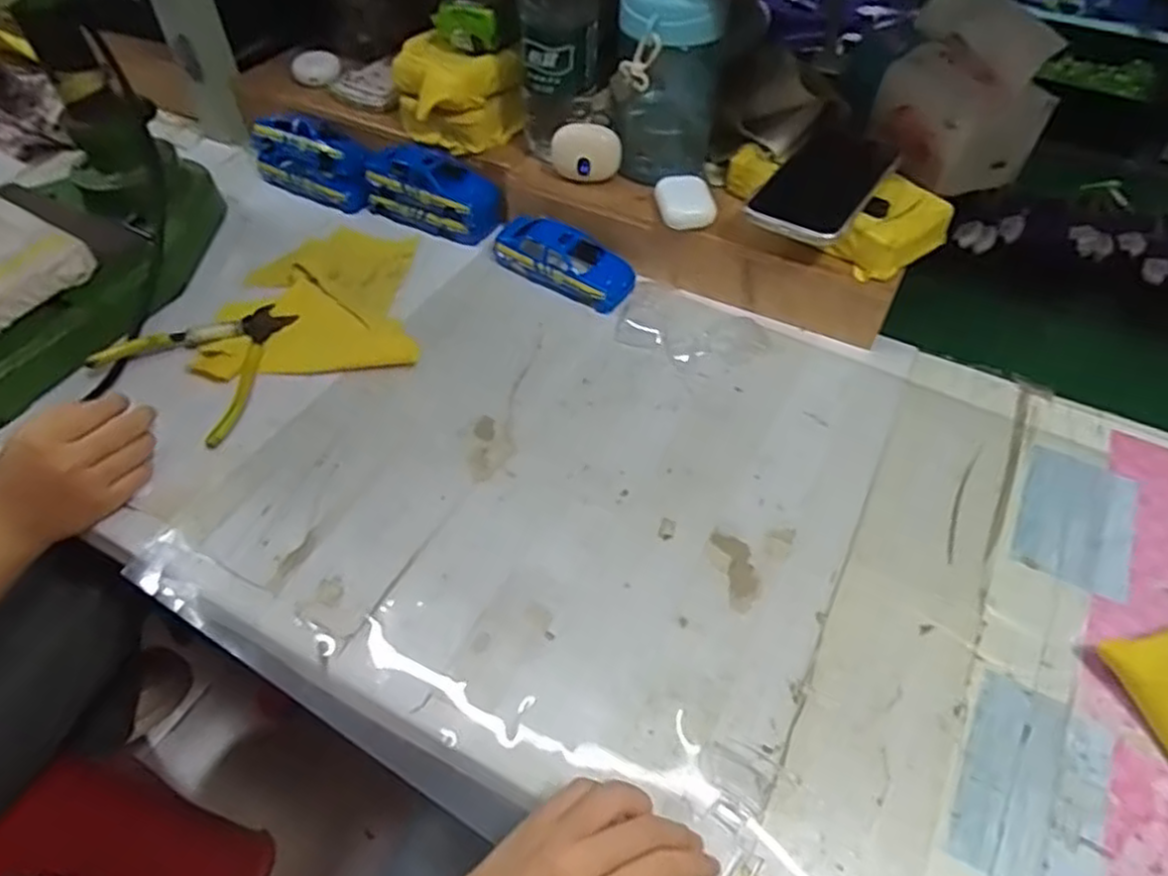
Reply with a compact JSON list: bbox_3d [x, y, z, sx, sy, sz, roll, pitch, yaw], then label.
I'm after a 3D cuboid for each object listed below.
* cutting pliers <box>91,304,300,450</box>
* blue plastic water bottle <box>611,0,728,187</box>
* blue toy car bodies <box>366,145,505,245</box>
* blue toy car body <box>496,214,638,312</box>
[{"bbox_3d":[-0.290,-0.070,0.559,0.132,0.018,0.126,26,55,20],"label":"cutting pliers"},{"bbox_3d":[0.067,-0.290,0.582,0.082,0.161,0.074,8,51,7],"label":"blue plastic water bottle"},{"bbox_3d":[-0.143,-0.233,0.671,0.132,0.053,0.051,22,55,17],"label":"blue toy car bodies"},{"bbox_3d":[-0.018,-0.159,0.621,0.130,0.028,0.054,26,56,20],"label":"blue toy car body"}]

